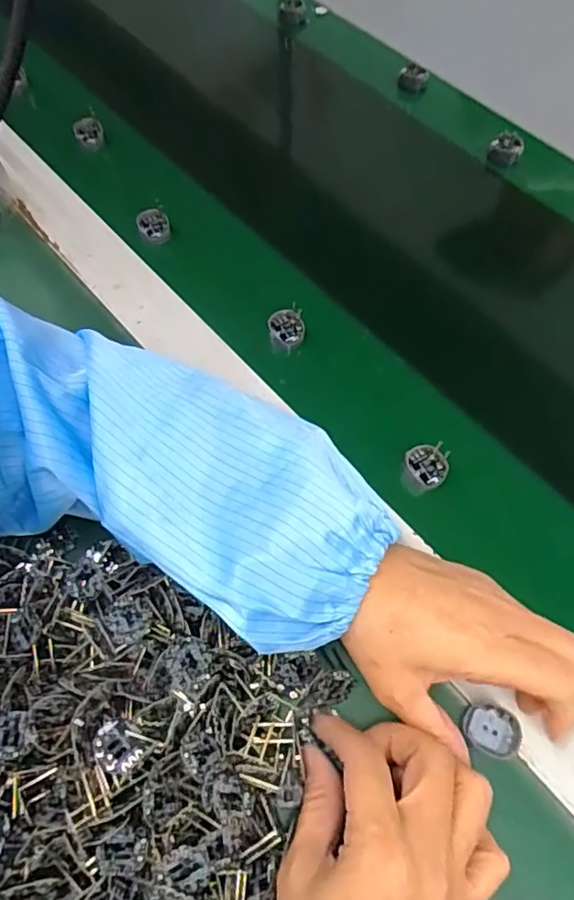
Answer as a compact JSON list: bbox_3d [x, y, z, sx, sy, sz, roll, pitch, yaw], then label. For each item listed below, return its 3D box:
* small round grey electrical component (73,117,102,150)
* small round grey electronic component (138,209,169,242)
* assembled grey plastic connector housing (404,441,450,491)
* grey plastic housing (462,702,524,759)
[{"bbox_3d":[-0.191,-0.306,0.552,0.026,0.023,0.017,-17,65,-8],"label":"small round grey electrical component"},{"bbox_3d":[-0.115,-0.195,0.495,0.025,0.012,0.026,-13,89,-4],"label":"small round grey electronic component"},{"bbox_3d":[0.094,0.009,0.379,0.025,0.016,0.029,-29,67,-13],"label":"assembled grey plastic connector housing"},{"bbox_3d":[0.109,0.149,0.303,0.029,0.007,0.025,21,65,10],"label":"grey plastic housing"}]

